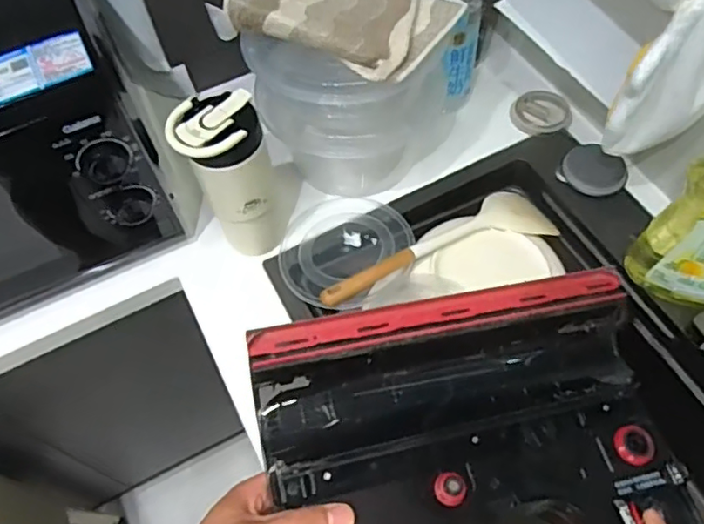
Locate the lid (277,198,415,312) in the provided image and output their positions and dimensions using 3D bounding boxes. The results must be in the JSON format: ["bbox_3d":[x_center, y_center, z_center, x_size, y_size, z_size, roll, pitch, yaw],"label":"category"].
[{"bbox_3d":[-0.010,-0.021,0.761,0.155,0.032,0.163,-2,58,3],"label":"lid"}]

